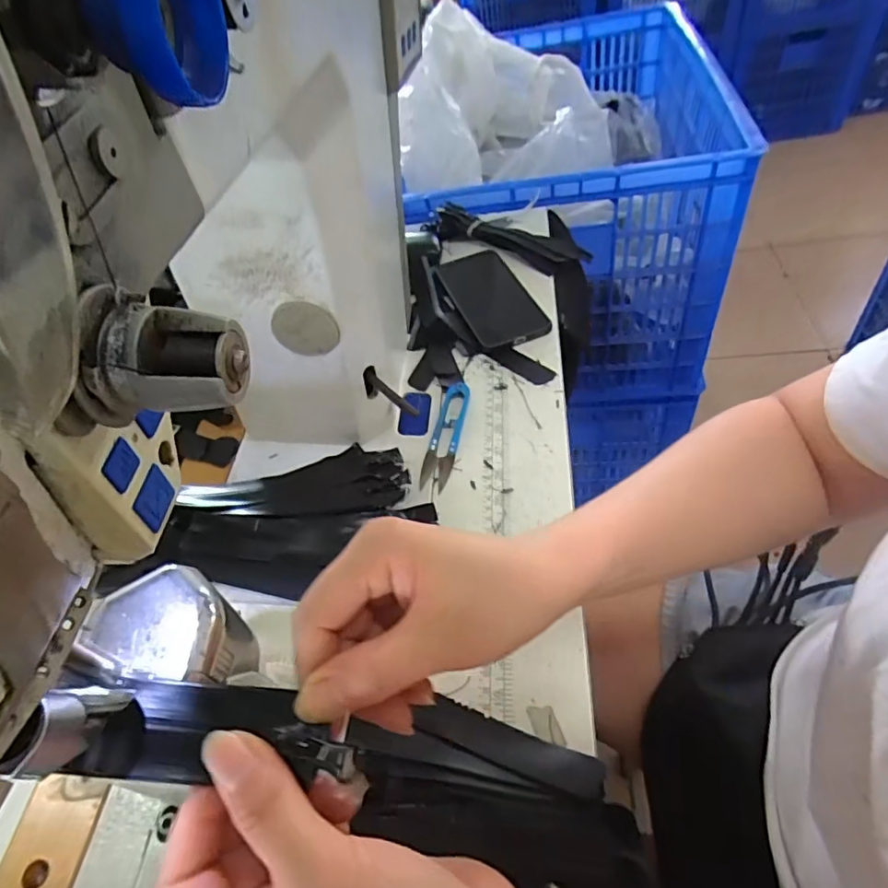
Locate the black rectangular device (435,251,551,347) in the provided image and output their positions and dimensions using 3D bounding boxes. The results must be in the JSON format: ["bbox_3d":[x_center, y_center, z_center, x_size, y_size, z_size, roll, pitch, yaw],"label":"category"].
[{"bbox_3d":[0.048,-0.165,0.590,0.074,0.011,0.170,-20,50,-4],"label":"black rectangular device"}]

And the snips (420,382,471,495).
[{"bbox_3d":[0.002,-0.009,0.482,0.025,0.013,0.112,3,52,16],"label":"snips"}]

